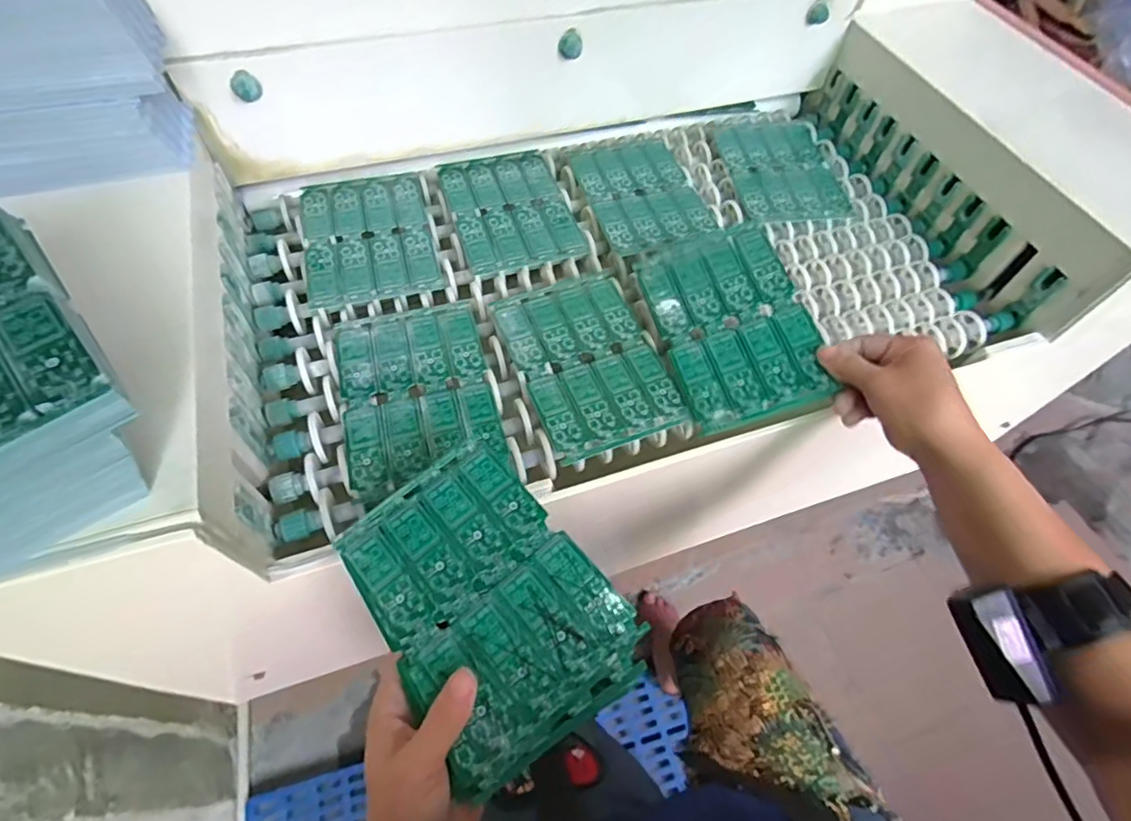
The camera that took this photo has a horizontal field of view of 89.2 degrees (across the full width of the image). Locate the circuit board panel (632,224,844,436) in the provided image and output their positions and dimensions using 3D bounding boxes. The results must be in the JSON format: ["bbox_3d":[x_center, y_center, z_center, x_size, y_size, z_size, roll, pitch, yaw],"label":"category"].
[{"bbox_3d":[0.143,-0.075,0.493,0.119,0.007,0.174,-18,68,5],"label":"circuit board panel"}]

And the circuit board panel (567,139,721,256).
[{"bbox_3d":[0.084,-0.240,0.630,0.126,0.009,0.163,-16,59,-12],"label":"circuit board panel"}]

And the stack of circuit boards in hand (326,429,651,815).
[{"bbox_3d":[-0.048,0.115,0.360,0.128,0.016,0.181,-30,63,-20],"label":"stack of circuit boards in hand"}]

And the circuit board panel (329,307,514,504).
[{"bbox_3d":[-0.120,-0.015,0.471,0.121,0.006,0.175,-14,59,-12],"label":"circuit board panel"}]

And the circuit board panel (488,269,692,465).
[{"bbox_3d":[0.018,-0.047,0.501,0.118,0.010,0.174,-18,60,-13],"label":"circuit board panel"}]

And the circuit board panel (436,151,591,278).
[{"bbox_3d":[-0.059,-0.213,0.604,0.119,0.010,0.166,-14,59,-11],"label":"circuit board panel"}]

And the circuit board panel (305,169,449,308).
[{"bbox_3d":[-0.195,-0.174,0.570,0.120,0.009,0.167,-13,59,-10],"label":"circuit board panel"}]

